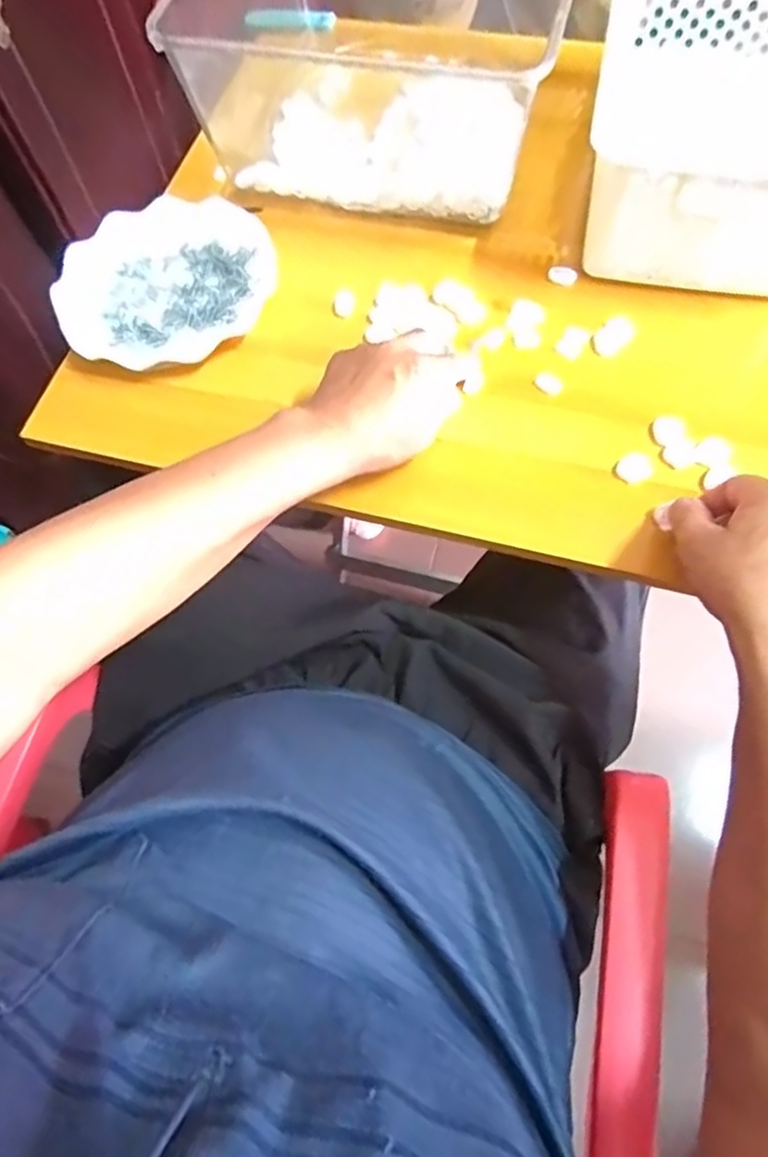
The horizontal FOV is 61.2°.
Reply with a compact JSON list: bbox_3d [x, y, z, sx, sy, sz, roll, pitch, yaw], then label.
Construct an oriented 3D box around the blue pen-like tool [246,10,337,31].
[{"bbox_3d":[-0.098,-0.599,0.697,0.100,0.009,0.020,-16,66,-20],"label":"blue pen-like tool"}]

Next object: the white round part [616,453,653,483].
[{"bbox_3d":[0.182,-0.080,0.473,0.023,0.006,0.022,-1,66,3],"label":"white round part"}]

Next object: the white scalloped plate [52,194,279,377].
[{"bbox_3d":[-0.187,-0.255,0.556,0.187,0.018,0.172,-34,69,-11],"label":"white scalloped plate"}]

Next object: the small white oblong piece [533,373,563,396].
[{"bbox_3d":[0.127,-0.152,0.504,0.022,0.009,0.013,40,74,18],"label":"small white oblong piece"}]

